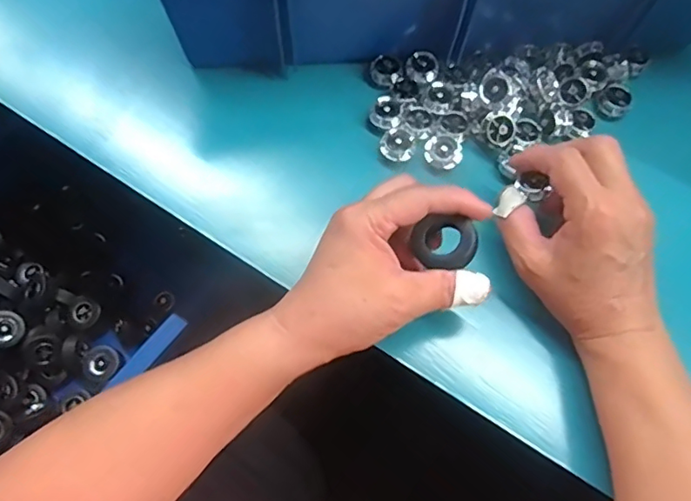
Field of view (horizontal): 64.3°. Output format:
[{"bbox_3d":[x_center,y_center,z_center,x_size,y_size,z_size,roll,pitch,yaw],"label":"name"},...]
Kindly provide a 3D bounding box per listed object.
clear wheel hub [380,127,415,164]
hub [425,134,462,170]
[{"bbox_3d":[0.037,-0.078,0.391,0.024,0.010,0.028,8,70,3],"label":"clear wheel hub"},{"bbox_3d":[0.069,-0.070,0.391,0.025,0.009,0.023,3,70,1],"label":"hub"}]

